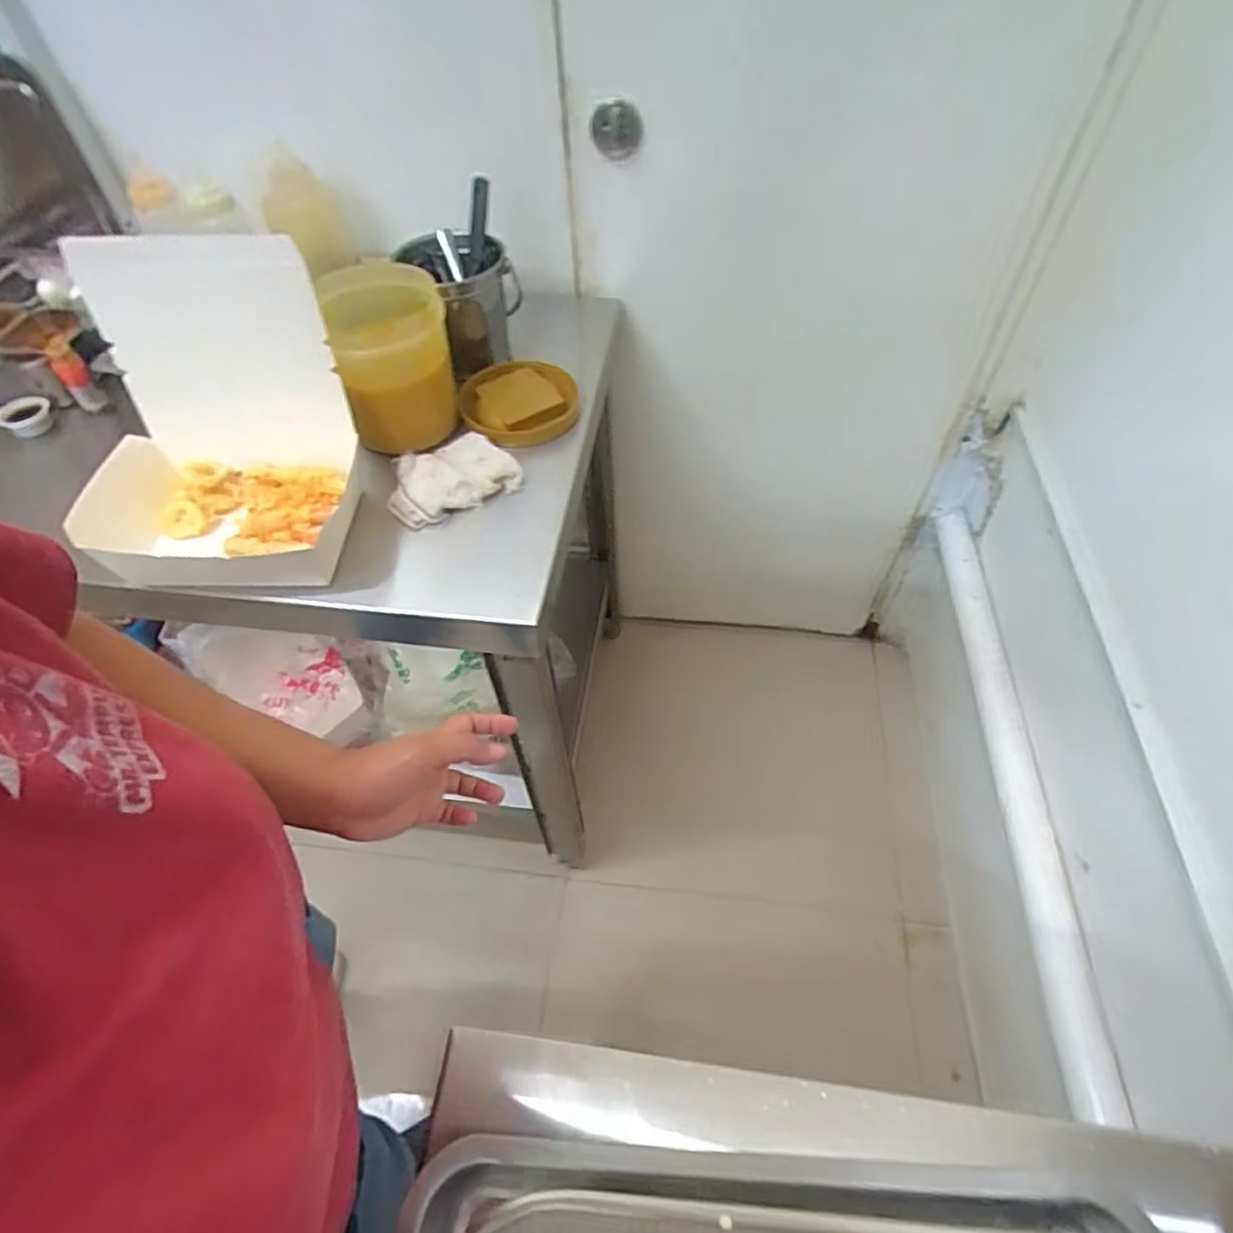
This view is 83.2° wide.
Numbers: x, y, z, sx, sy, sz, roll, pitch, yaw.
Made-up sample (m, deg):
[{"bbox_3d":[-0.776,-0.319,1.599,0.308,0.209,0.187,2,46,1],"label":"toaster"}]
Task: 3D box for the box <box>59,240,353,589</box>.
[{"bbox_3d":[-0.398,-0.180,0.648,0.240,0.227,0.216,1,53,3],"label":"box"}]

